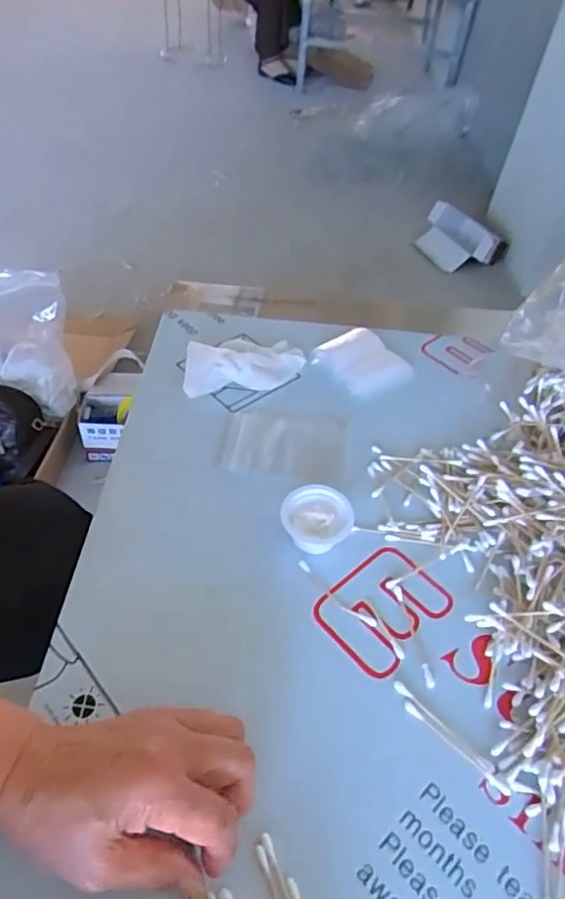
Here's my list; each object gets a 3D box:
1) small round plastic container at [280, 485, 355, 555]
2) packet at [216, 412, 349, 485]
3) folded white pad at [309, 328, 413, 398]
[{"bbox_3d":[0.027,0.054,0.441,0.053,0.029,0.045,5,46,-2],"label":"small round plastic container"},{"bbox_3d":[0.001,-0.005,0.513,0.110,0.006,0.075,10,46,3],"label":"packet"},{"bbox_3d":[0.085,-0.095,0.604,0.083,0.016,0.080,-28,56,-29],"label":"folded white pad"}]

